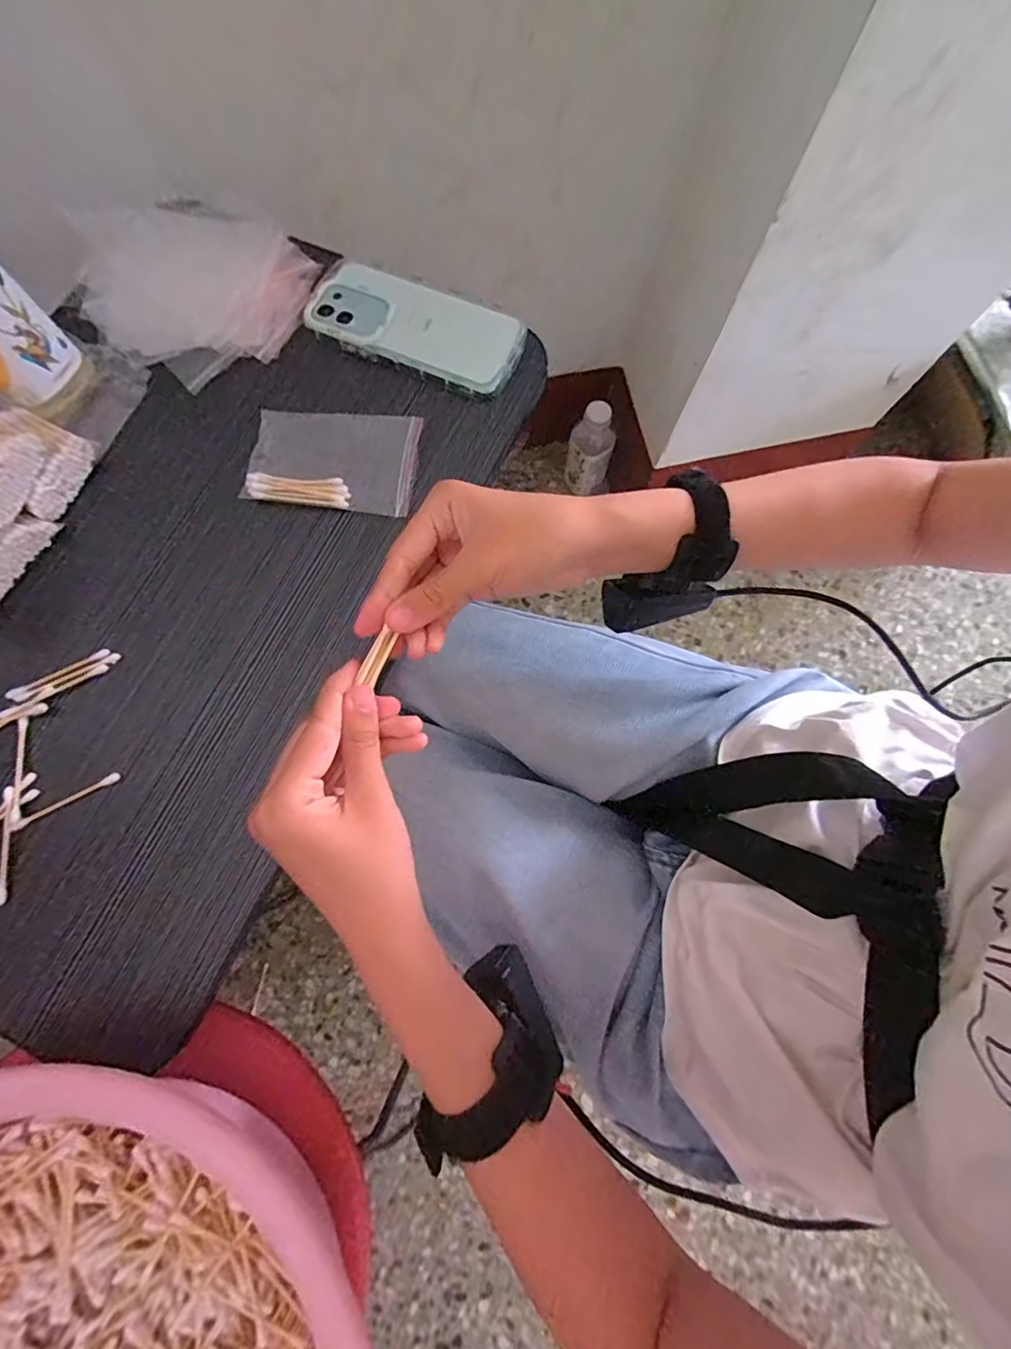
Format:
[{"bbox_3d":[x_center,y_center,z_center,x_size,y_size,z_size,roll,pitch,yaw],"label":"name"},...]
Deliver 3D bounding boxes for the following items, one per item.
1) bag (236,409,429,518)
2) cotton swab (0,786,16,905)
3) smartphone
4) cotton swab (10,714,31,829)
[{"bbox_3d":[-0.126,-0.159,0.391,0.117,0.013,0.075,7,76,2],"label":"bag"},{"bbox_3d":[-0.312,0.106,0.330,0.009,0.009,0.069,-6,76,-2],"label":"cotton swab"},{"bbox_3d":[-0.070,-0.275,0.415,0.165,0.012,0.075,21,76,5],"label":"smartphone"},{"bbox_3d":[-0.313,0.063,0.341,0.008,0.008,0.070,-7,76,-2],"label":"cotton swab"}]

